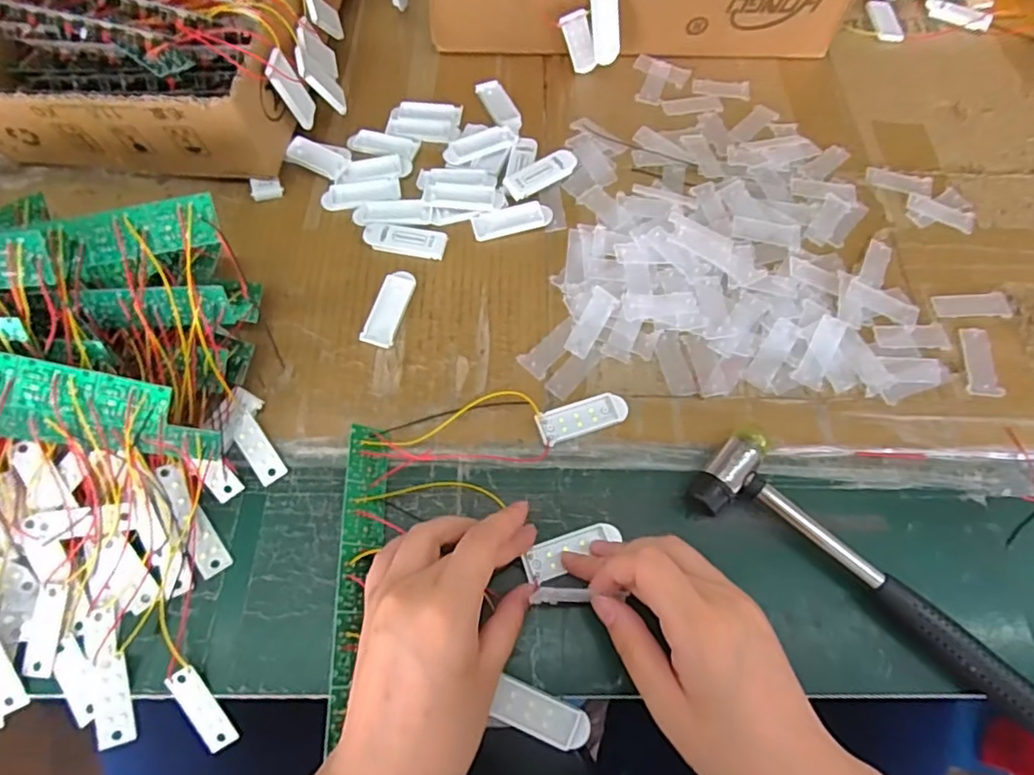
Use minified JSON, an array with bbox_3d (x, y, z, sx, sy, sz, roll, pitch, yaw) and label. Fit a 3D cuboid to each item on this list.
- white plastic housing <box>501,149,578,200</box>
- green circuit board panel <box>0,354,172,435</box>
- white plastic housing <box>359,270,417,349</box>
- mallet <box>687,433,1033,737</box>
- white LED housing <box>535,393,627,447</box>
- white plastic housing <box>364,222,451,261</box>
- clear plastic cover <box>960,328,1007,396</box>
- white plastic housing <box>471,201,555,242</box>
[{"bbox_3d":[0.017,-0.160,0.445,0.058,0.009,0.023,-28,69,-13],"label":"white plastic housing"},{"bbox_3d":[-0.263,-0.005,0.289,0.168,0.007,0.026,14,100,-15],"label":"green circuit board panel"},{"bbox_3d":[-0.085,-0.055,0.403,0.021,0.005,0.058,16,67,6],"label":"white plastic housing"},{"bbox_3d":[0.201,0.119,0.323,0.235,0.023,0.052,42,72,16],"label":"mallet"},{"bbox_3d":[0.041,0.019,0.373,0.057,0.007,0.019,-19,68,-9],"label":"white LED housing"},{"bbox_3d":[-0.080,-0.104,0.421,0.058,0.004,0.023,9,66,3],"label":"white plastic housing"},{"bbox_3d":[0.304,-0.018,0.389,0.020,0.004,0.048,7,66,2],"label":"clear plastic cover"},{"bbox_3d":[-0.004,-0.121,0.430,0.057,0.005,0.021,-13,67,-7],"label":"white plastic housing"}]

